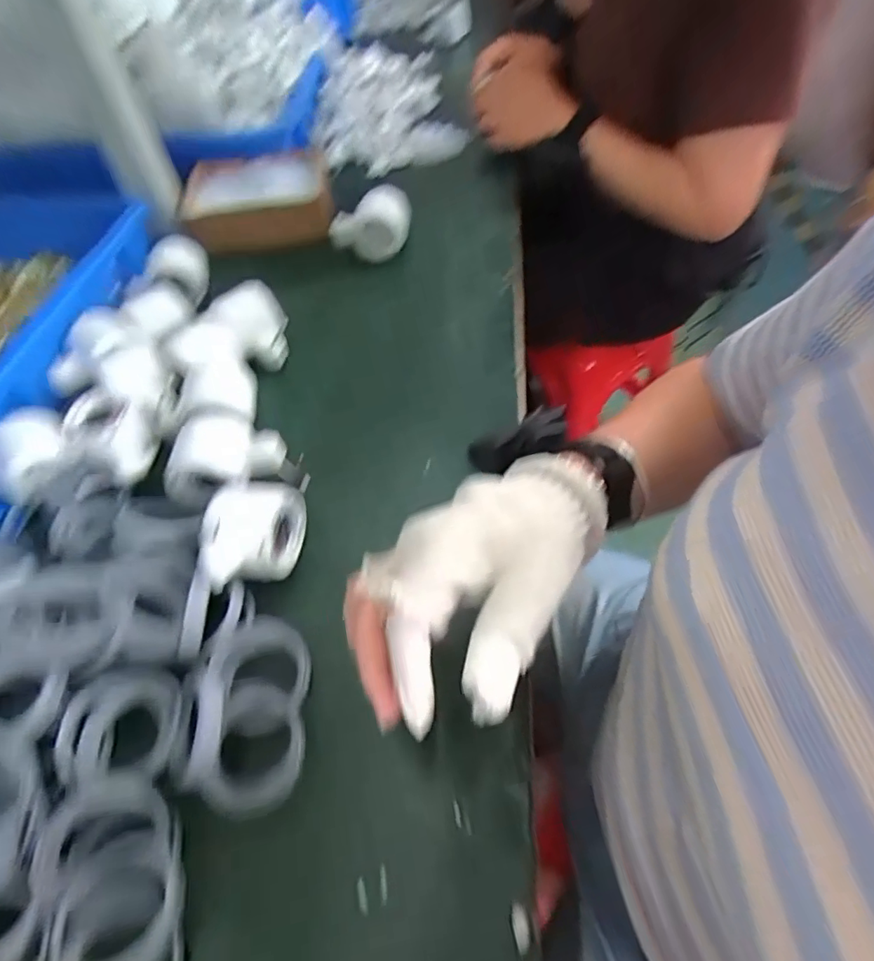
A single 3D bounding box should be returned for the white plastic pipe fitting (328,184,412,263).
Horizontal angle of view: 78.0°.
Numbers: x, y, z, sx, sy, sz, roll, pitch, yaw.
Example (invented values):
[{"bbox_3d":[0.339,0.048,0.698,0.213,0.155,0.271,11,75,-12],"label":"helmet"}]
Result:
[{"bbox_3d":[-0.076,-0.290,0.617,0.093,0.060,0.049,-10,52,-3],"label":"white plastic pipe fitting"}]

